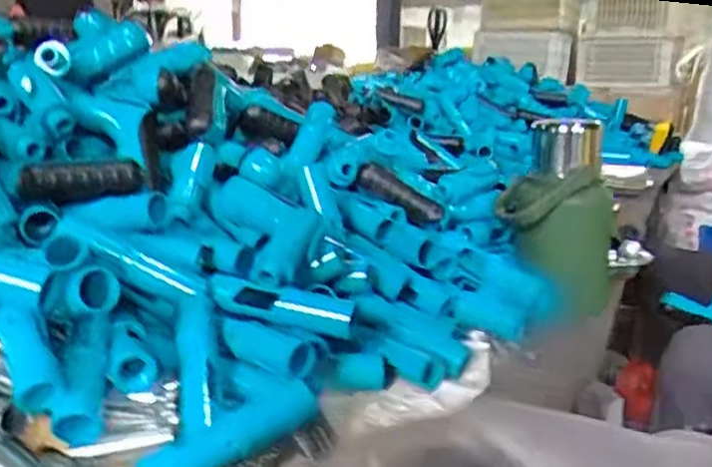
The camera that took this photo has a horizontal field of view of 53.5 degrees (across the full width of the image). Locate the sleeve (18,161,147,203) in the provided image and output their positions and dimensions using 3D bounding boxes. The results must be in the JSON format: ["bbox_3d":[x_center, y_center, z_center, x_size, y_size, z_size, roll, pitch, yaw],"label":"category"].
[{"bbox_3d":[-0.235,-0.045,0.607,0.100,0.031,0.029,-7,16,-30],"label":"sleeve"}]

